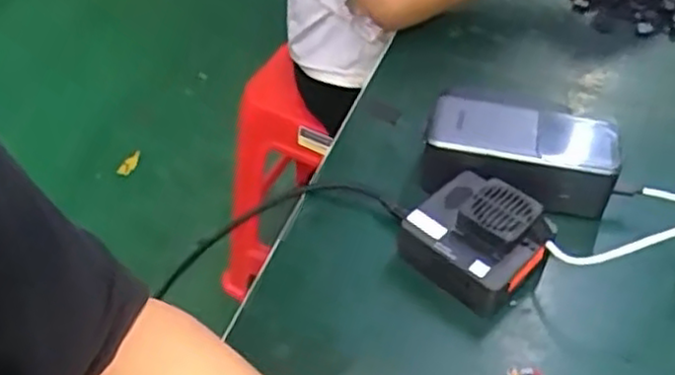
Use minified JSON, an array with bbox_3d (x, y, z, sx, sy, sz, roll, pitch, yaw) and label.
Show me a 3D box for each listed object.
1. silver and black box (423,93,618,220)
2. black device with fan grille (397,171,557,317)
[{"bbox_3d":[0.127,-0.022,0.513,0.129,0.056,0.060,7,47,7],"label":"silver and black box"},{"bbox_3d":[0.090,0.032,0.472,0.069,0.047,0.086,-35,56,-29],"label":"black device with fan grille"}]

